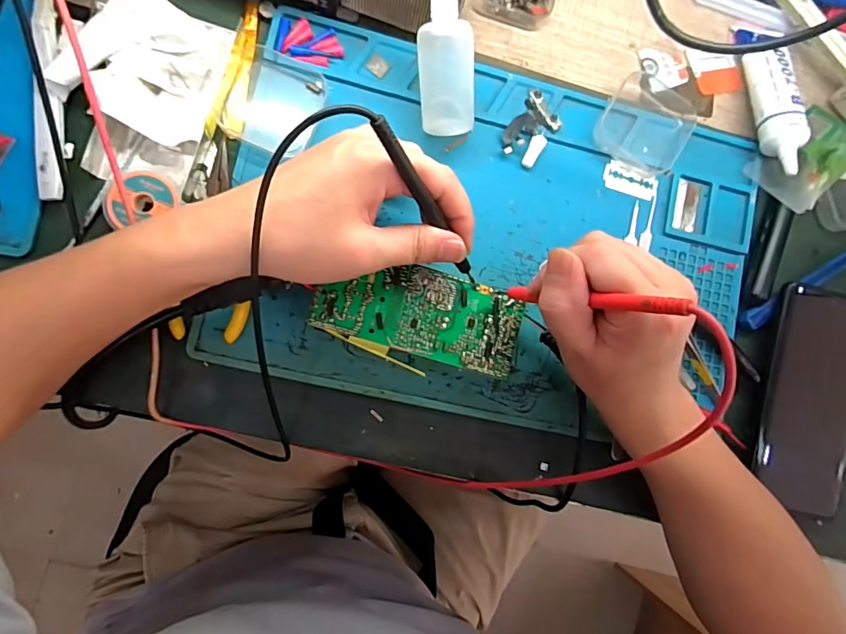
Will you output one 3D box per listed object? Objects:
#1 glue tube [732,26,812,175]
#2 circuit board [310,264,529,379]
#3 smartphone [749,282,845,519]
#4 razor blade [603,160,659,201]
[{"bbox_3d":[0.266,-0.171,0.354,0.025,0.024,0.134,1,73,-8],"label":"glue tube"},{"bbox_3d":[-0.003,-0.003,0.308,0.130,0.024,0.054,16,85,-7],"label":"circuit board"},{"bbox_3d":[0.286,0.060,0.343,0.078,0.011,0.159,15,90,-4],"label":"smartphone"},{"bbox_3d":[0.156,-0.103,0.350,0.041,0.004,0.022,17,81,-1],"label":"razor blade"}]

